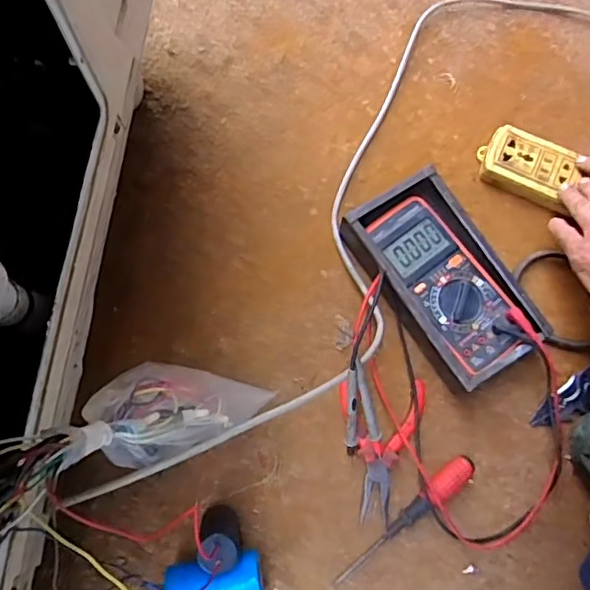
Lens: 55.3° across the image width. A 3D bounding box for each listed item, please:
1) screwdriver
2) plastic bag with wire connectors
[{"bbox_3d":[0.099,0.206,0.521,0.162,0.021,0.024,-36,80,-10],"label":"screwdriver"},{"bbox_3d":[-0.095,0.083,0.426,0.168,0.054,0.075,-6,72,-44],"label":"plastic bag with wire connectors"}]

